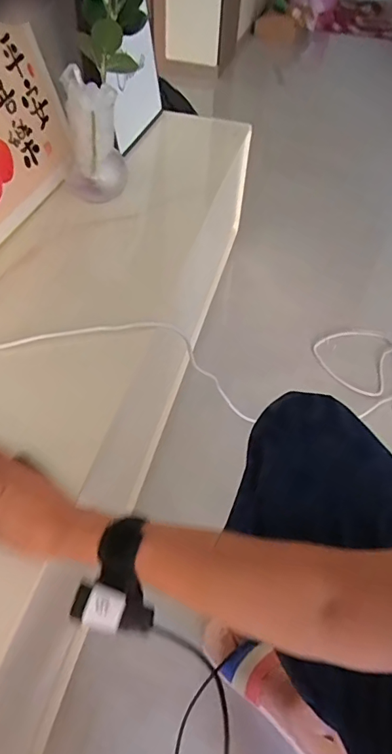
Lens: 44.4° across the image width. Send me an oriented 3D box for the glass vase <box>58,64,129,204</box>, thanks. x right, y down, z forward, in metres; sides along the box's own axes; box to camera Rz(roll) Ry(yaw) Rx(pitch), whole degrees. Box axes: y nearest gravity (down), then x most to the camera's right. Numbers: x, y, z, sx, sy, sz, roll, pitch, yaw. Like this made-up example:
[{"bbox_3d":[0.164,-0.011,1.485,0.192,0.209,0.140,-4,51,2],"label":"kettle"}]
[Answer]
[{"bbox_3d":[-0.187,-0.435,0.882,0.106,0.211,0.092,-3,48,-8],"label":"glass vase"}]

